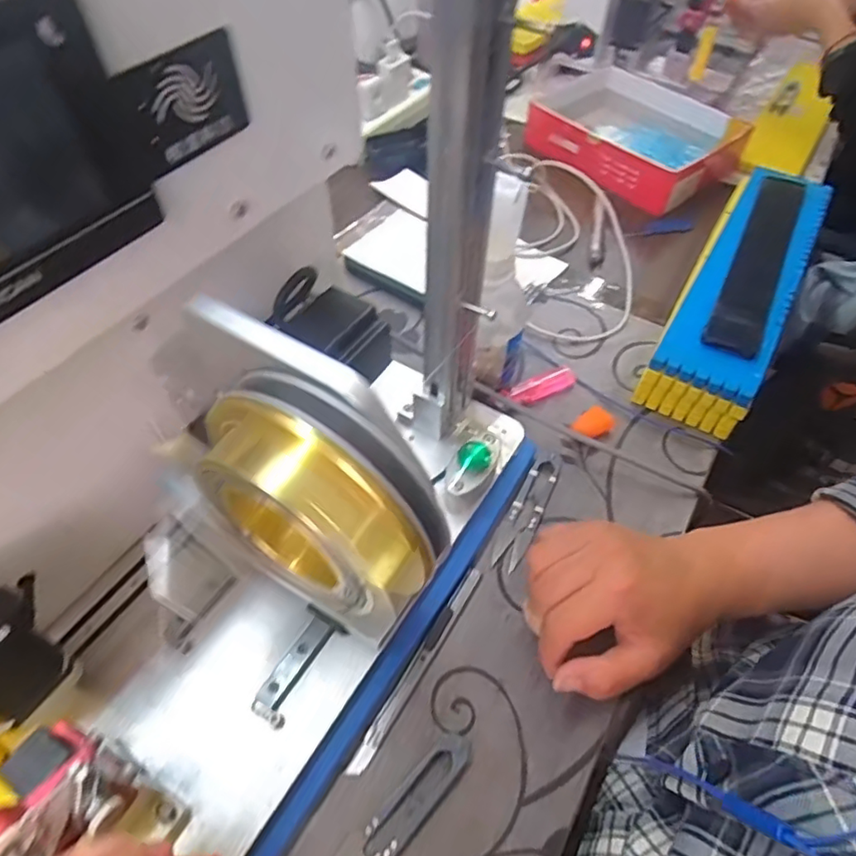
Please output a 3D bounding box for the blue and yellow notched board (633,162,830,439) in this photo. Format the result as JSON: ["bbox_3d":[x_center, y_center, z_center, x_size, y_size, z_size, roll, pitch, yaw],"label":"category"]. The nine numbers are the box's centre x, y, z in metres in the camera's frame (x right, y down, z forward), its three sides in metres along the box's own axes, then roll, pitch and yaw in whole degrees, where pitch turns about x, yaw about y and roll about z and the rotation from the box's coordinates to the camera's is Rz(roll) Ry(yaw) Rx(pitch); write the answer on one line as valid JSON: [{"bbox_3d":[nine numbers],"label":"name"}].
[{"bbox_3d":[0.289,-0.133,0.537,0.083,0.070,0.313,27,57,16],"label":"blue and yellow notched board"}]

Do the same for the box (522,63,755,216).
[{"bbox_3d":[0.228,-0.365,0.704,0.166,0.056,0.264,-37,64,-25],"label":"box"}]

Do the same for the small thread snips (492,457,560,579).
[{"bbox_3d":[0.074,0.059,0.427,0.023,0.006,0.100,23,56,13],"label":"small thread snips"}]

